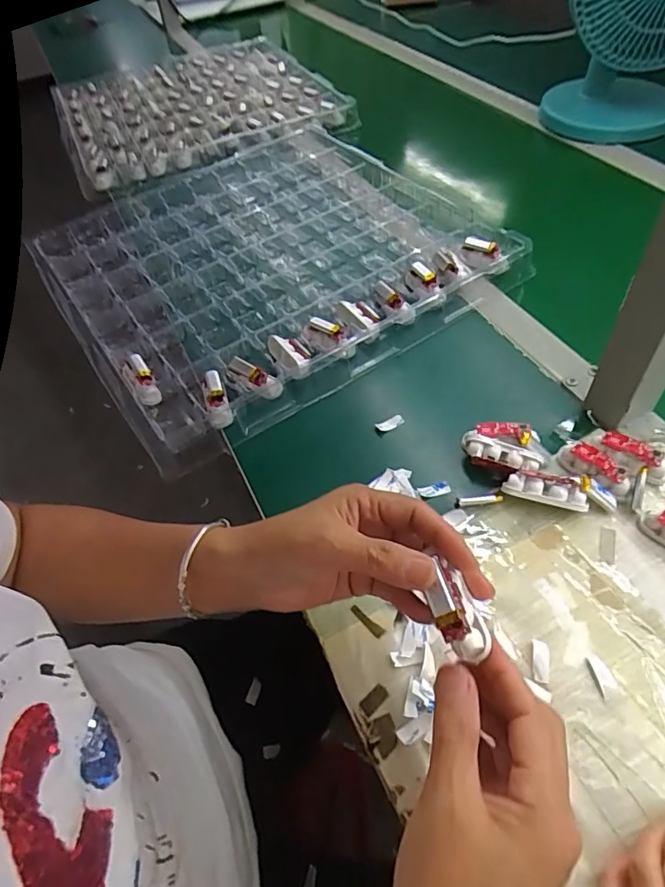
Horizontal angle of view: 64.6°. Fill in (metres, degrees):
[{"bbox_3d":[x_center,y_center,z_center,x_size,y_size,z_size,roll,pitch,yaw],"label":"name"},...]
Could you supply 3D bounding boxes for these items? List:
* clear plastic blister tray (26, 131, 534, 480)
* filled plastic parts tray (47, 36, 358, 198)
[{"bbox_3d":[-0.100,-0.241,0.656,0.458,0.034,0.511,-30,55,-17],"label":"clear plastic blister tray"},{"bbox_3d":[-0.273,-0.643,0.992,0.460,0.032,0.505,-22,53,-12],"label":"filled plastic parts tray"}]

